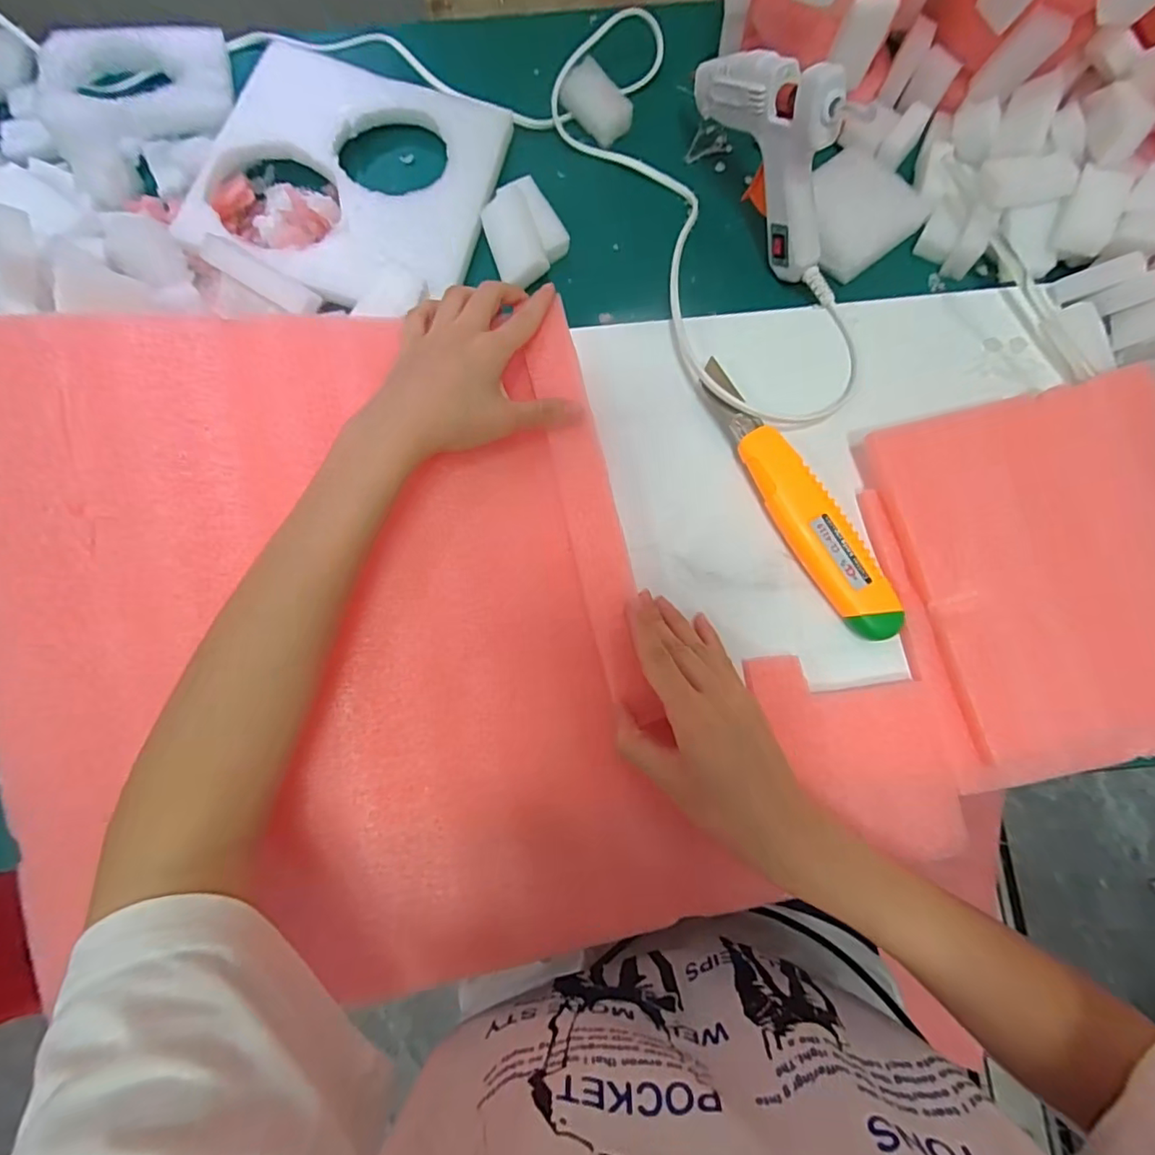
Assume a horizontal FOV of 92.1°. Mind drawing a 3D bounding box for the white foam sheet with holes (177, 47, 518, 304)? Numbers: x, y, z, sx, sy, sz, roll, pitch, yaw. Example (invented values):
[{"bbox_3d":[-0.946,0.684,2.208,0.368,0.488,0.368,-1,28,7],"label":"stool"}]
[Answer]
[{"bbox_3d":[-0.149,-0.271,0.377,0.174,0.012,0.186,16,76,-4],"label":"white foam sheet with holes"}]

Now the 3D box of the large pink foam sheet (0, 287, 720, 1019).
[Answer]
[{"bbox_3d":[-0.129,0.025,0.295,0.328,0.040,0.368,-11,84,-13],"label":"large pink foam sheet"}]

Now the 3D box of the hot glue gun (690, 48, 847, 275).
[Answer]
[{"bbox_3d":[0.119,-0.269,0.338,0.024,0.094,0.136,-28,79,-5],"label":"hot glue gun"}]

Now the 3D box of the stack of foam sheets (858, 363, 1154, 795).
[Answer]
[{"bbox_3d":[0.277,-0.002,0.322,0.184,0.030,0.208,-10,78,-2],"label":"stack of foam sheets"}]

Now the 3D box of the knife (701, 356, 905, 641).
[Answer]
[{"bbox_3d":[0.129,-0.046,0.335,0.032,0.022,0.185,-31,80,-6],"label":"knife"}]

